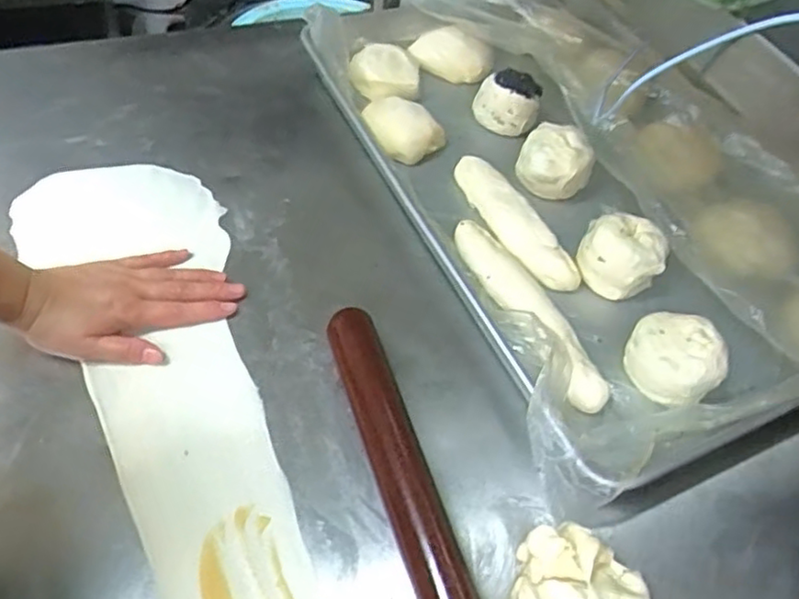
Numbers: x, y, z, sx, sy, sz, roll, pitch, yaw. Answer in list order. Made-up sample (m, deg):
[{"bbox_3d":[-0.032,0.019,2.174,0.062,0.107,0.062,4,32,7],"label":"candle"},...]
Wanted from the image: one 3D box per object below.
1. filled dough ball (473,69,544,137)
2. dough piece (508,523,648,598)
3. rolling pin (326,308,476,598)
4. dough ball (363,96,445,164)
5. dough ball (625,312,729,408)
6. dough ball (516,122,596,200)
[{"bbox_3d":[0.118,-0.219,0.741,0.073,0.046,0.067,4,53,-5],"label":"filled dough ball"},{"bbox_3d":[0.115,0.192,0.444,0.094,0.048,0.080,-2,54,-9],"label":"dough piece"},{"bbox_3d":[0.008,0.140,0.463,0.038,0.032,0.318,-12,56,-16],"label":"rolling pin"},{"bbox_3d":[0.005,-0.177,0.698,0.059,0.038,0.076,-29,62,-26],"label":"dough ball"},{"bbox_3d":[0.222,0.047,0.543,0.072,0.049,0.059,38,58,19],"label":"dough ball"},{"bbox_3d":[0.157,-0.140,0.672,0.069,0.042,0.067,4,53,-5],"label":"dough ball"}]

